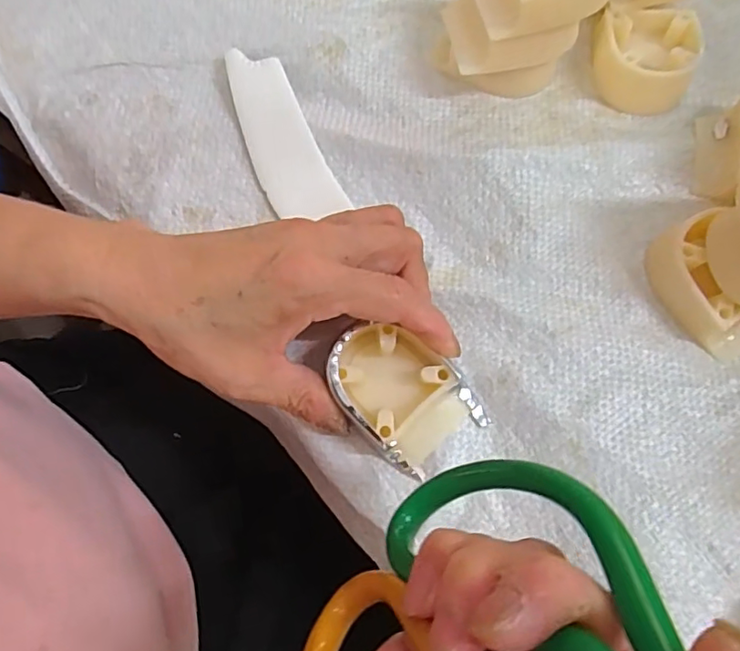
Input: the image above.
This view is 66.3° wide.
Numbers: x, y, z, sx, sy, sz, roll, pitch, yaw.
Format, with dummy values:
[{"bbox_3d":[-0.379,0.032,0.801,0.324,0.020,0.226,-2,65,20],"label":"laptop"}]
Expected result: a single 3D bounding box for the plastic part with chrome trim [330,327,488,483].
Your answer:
[{"bbox_3d":[0.012,0.027,0.241,0.044,0.023,0.065,-41,76,-11],"label":"plastic part with chrome trim"}]

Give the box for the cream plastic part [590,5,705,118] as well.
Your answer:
[{"bbox_3d":[0.142,-0.136,0.287,0.048,0.021,0.050,0,72,1],"label":"cream plastic part"}]

